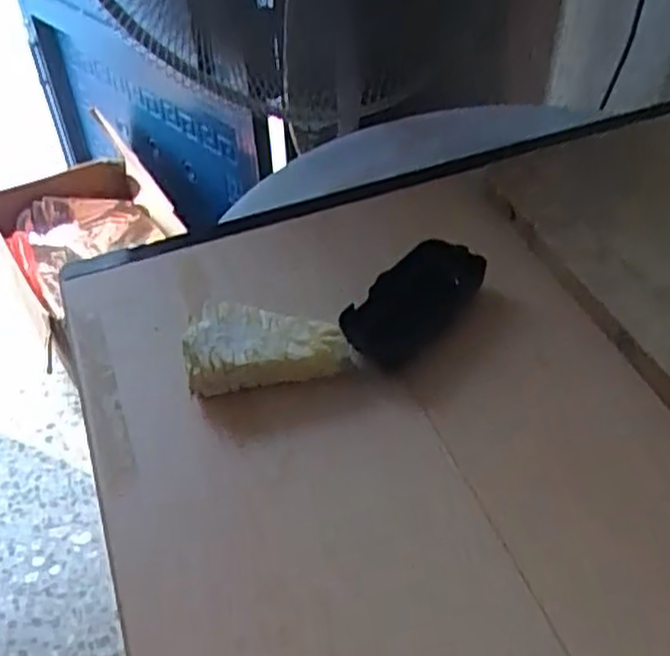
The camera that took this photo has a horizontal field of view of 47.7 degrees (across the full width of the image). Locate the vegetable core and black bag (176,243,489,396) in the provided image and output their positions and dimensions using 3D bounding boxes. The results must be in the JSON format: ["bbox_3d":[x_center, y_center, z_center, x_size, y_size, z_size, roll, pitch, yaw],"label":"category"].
[{"bbox_3d":[0.007,-0.002,0.488,0.209,0.036,0.075,-23,48,-20],"label":"vegetable core and black bag"}]

